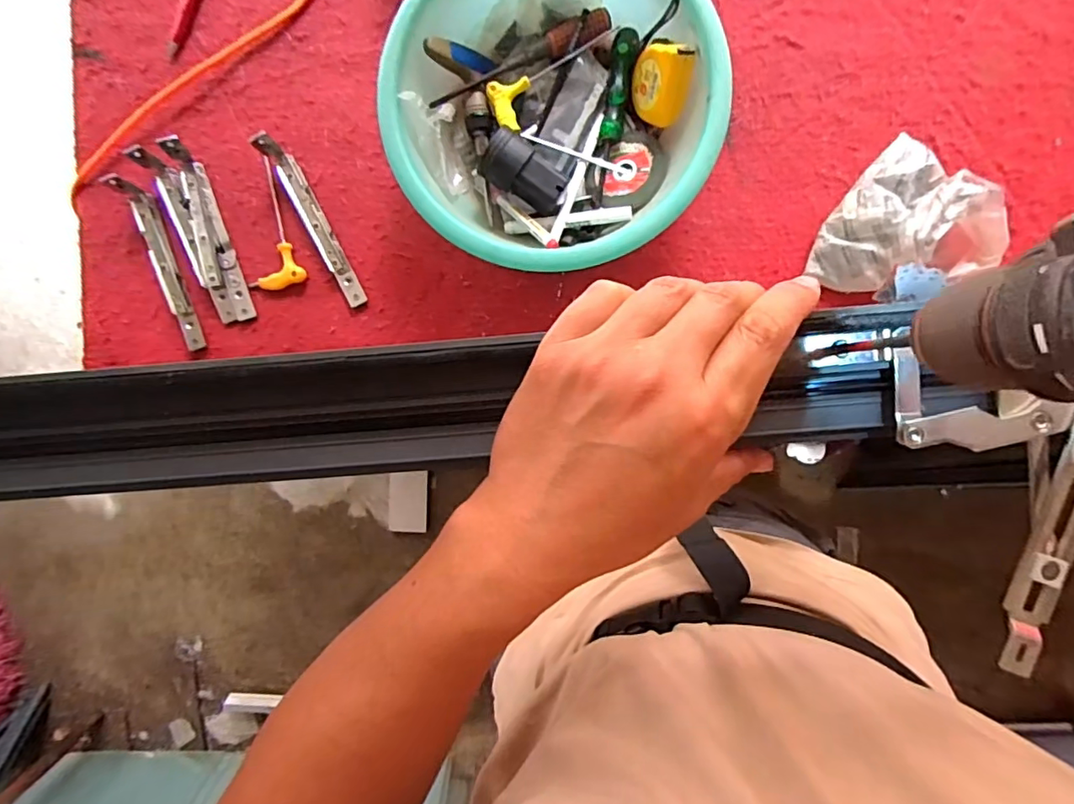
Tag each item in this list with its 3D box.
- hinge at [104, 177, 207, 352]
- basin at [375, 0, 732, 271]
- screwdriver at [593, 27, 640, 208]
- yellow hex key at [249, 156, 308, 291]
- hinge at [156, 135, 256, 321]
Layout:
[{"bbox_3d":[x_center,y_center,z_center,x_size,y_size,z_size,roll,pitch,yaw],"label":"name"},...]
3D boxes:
[{"bbox_3d":[-0.429,-0.158,0.620,0.031,0.040,0.203,-21,90,4],"label":"hinge"},{"bbox_3d":[0.017,-0.285,0.552,0.302,0.110,0.308,0,91,4],"label":"basin"},{"bbox_3d":[0.081,-0.297,0.568,0.024,0.025,0.174,9,92,3],"label":"screwdriver"},{"bbox_3d":[-0.315,-0.198,0.620,0.067,0.010,0.145,-18,90,4],"label":"yellow hex key"},{"bbox_3d":[-0.372,-0.188,0.604,0.034,0.044,0.192,-18,90,4],"label":"hinge"}]

